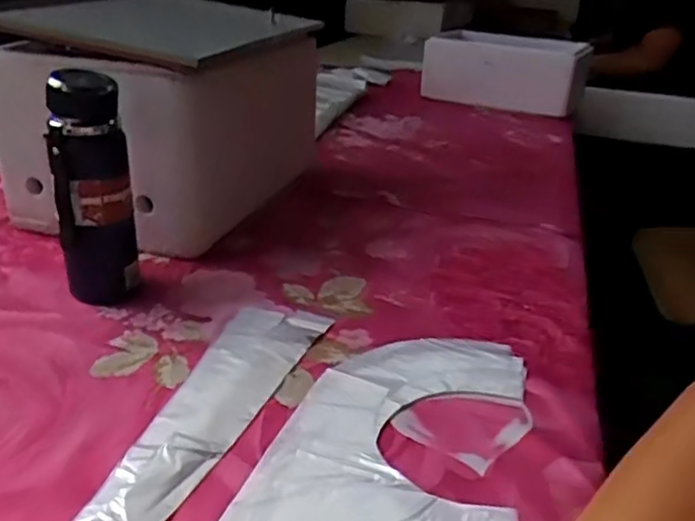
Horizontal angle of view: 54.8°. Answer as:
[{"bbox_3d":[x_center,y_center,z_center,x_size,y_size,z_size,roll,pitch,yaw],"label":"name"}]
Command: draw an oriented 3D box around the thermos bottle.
[{"bbox_3d":[-0.267,-0.066,0.706,0.077,0.250,0.062,-5,27,-19],"label":"thermos bottle"}]

